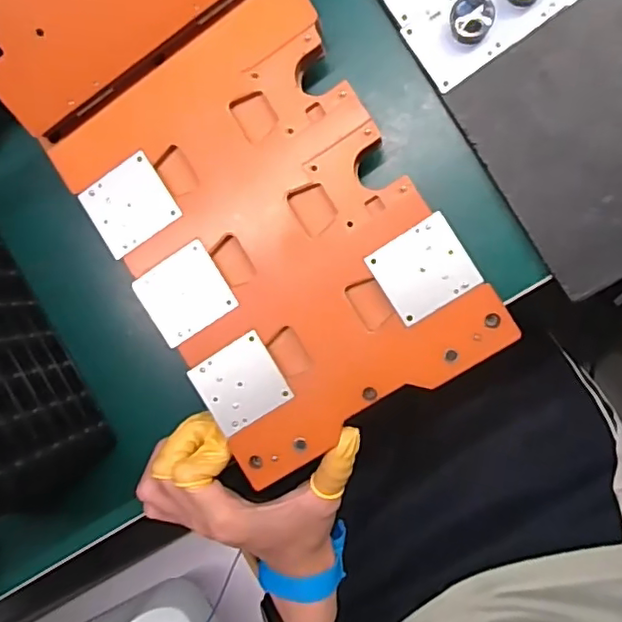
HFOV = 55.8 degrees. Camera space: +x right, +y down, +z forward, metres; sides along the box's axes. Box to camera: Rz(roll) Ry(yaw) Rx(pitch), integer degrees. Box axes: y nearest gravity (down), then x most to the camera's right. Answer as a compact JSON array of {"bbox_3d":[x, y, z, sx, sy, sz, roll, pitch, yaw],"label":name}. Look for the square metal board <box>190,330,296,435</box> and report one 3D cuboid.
[{"bbox_3d":[-0.040,0.041,0.331,0.045,0.004,0.044,-31,88,8],"label":"square metal board"}]

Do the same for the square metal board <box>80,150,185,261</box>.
[{"bbox_3d":[-0.103,-0.060,0.334,0.047,0.005,0.043,-34,87,8],"label":"square metal board"}]

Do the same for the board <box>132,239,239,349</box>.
[{"bbox_3d":[-0.072,-0.010,0.333,0.047,0.004,0.044,-33,87,8],"label":"board"}]

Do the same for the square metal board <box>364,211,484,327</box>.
[{"bbox_3d":[0.060,-0.022,0.312,0.047,0.004,0.044,-32,87,8],"label":"square metal board"}]

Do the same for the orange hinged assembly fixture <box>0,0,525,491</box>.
[{"bbox_3d":[-0.082,-0.131,0.294,0.162,0.061,0.440,-32,105,8],"label":"orange hinged assembly fixture"}]

